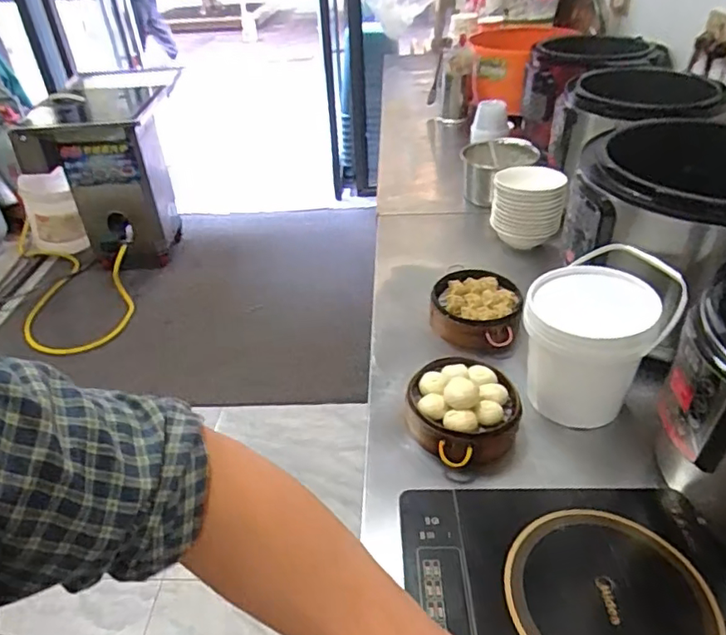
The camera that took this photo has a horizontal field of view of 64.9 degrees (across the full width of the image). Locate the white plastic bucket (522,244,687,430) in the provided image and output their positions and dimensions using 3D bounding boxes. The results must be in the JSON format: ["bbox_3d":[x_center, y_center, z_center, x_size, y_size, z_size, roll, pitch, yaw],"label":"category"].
[{"bbox_3d":[0.361,0.033,0.888,0.192,0.191,0.215,17,43,28],"label":"white plastic bucket"}]

